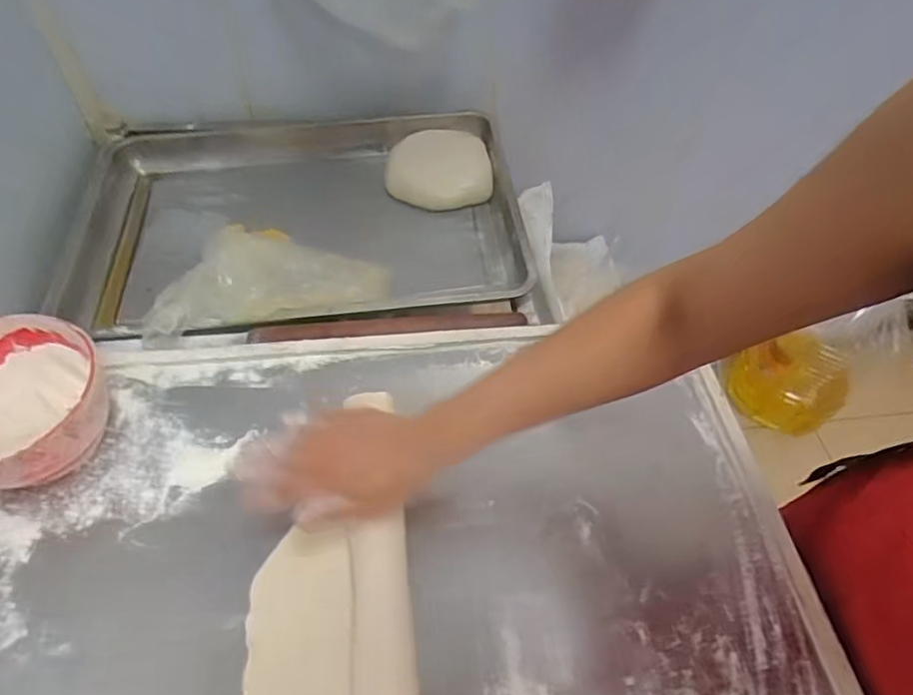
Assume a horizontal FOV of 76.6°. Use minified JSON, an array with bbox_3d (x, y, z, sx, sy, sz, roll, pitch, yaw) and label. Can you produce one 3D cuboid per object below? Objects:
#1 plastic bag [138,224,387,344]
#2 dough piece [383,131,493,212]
[{"bbox_3d":[-0.236,-0.101,0.730,0.295,0.047,0.176,-10,55,-12],"label":"plastic bag"},{"bbox_3d":[-0.029,-0.276,0.889,0.159,0.049,0.149,-3,54,-7],"label":"dough piece"}]

